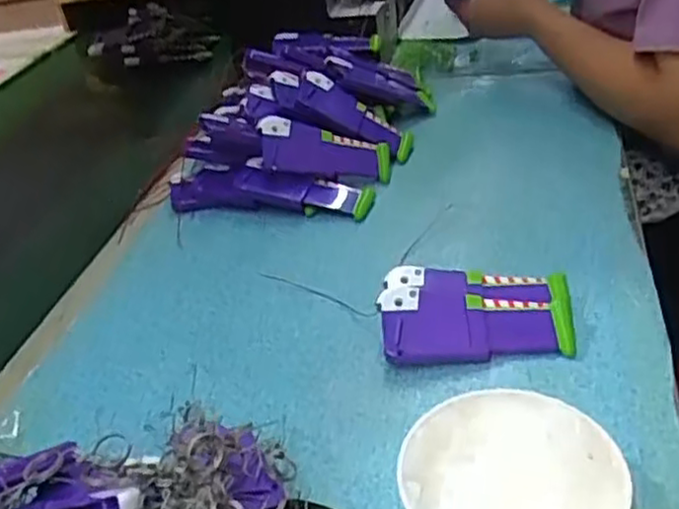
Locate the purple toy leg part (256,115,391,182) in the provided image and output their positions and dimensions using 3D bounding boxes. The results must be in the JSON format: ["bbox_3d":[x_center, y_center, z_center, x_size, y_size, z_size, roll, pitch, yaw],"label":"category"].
[{"bbox_3d":[-0.011,-0.093,0.631,0.120,0.013,0.049,5,67,-18],"label":"purple toy leg part"}]

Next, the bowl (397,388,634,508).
[{"bbox_3d":[0.084,0.113,0.350,0.104,0.025,0.102,-5,34,4],"label":"bowl"}]

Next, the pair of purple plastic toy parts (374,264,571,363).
[{"bbox_3d":[0.089,0.036,0.465,0.120,0.030,0.074,-6,34,3],"label":"pair of purple plastic toy parts"}]

